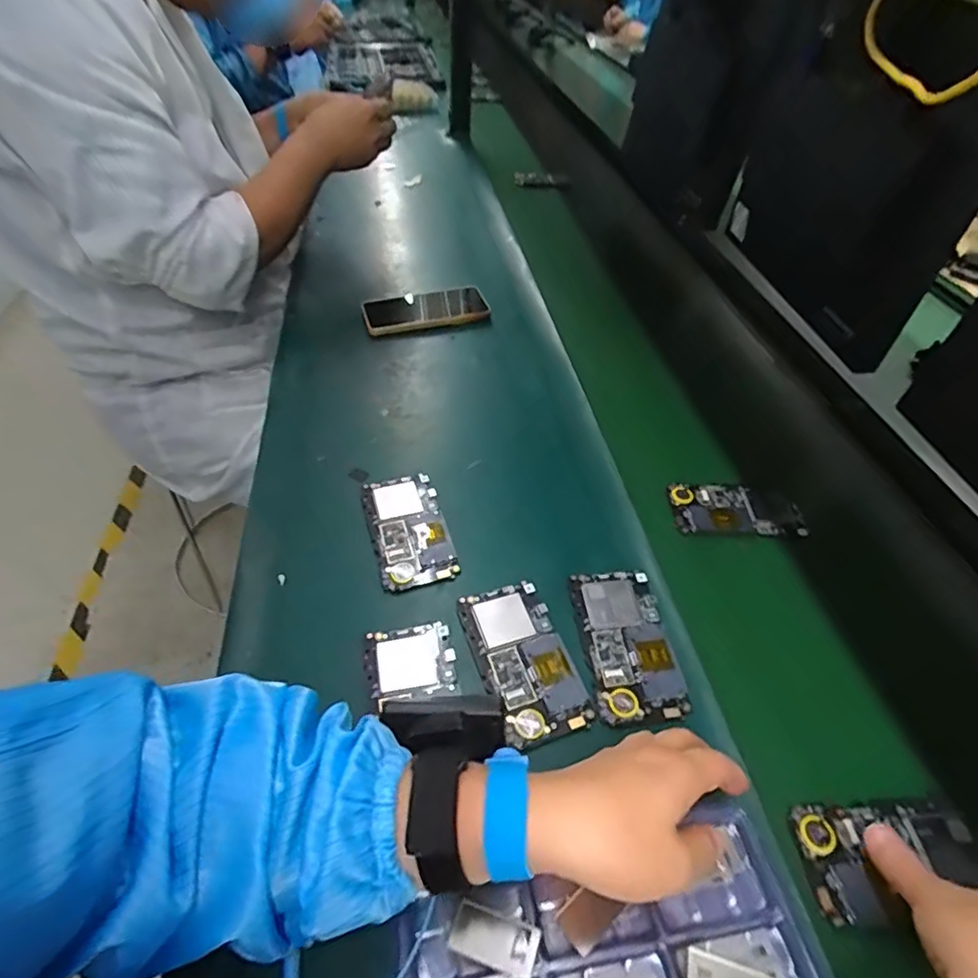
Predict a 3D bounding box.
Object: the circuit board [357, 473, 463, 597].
[{"bbox_3d":[-0.073,0.036,0.531,0.067,0.009,0.128,-10,48,-14],"label":"circuit board"}]

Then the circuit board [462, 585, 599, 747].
[{"bbox_3d":[0.026,0.127,0.444,0.065,0.008,0.125,-13,48,-16],"label":"circuit board"}]

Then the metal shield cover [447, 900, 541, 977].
[{"bbox_3d":[0.002,0.229,0.299,0.044,0.004,0.022,9,51,18],"label":"metal shield cover"}]

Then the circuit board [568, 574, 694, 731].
[{"bbox_3d":[0.106,0.117,0.452,0.064,0.008,0.124,-2,46,-6],"label":"circuit board"}]

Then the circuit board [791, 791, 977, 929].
[{"bbox_3d":[0.254,0.226,0.370,0.123,0.014,0.061,-8,47,-11],"label":"circuit board"}]

